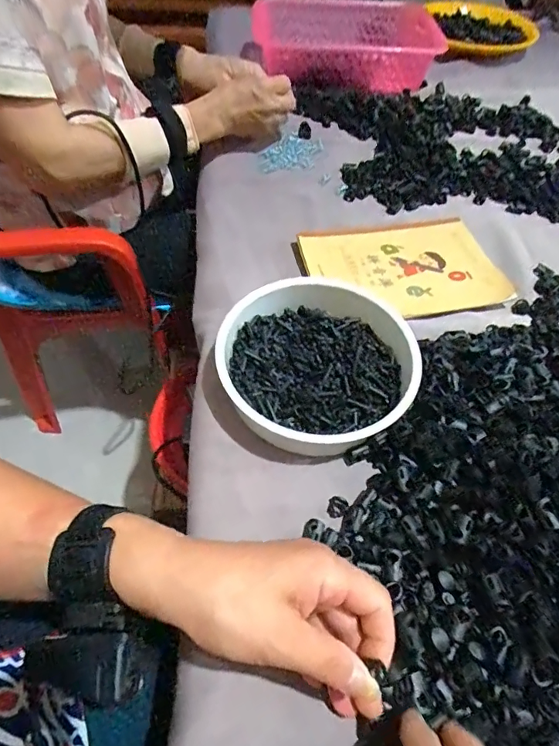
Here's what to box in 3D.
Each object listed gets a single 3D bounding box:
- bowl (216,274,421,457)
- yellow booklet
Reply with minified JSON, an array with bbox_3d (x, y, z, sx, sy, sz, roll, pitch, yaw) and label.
[{"bbox_3d":[0.034,-0.006,0.387,0.165,0.052,0.154,1,55,-2],"label":"bowl"},{"bbox_3d":[0.134,-0.117,0.497,0.199,0.014,0.146,-12,59,-9],"label":"yellow booklet"}]

